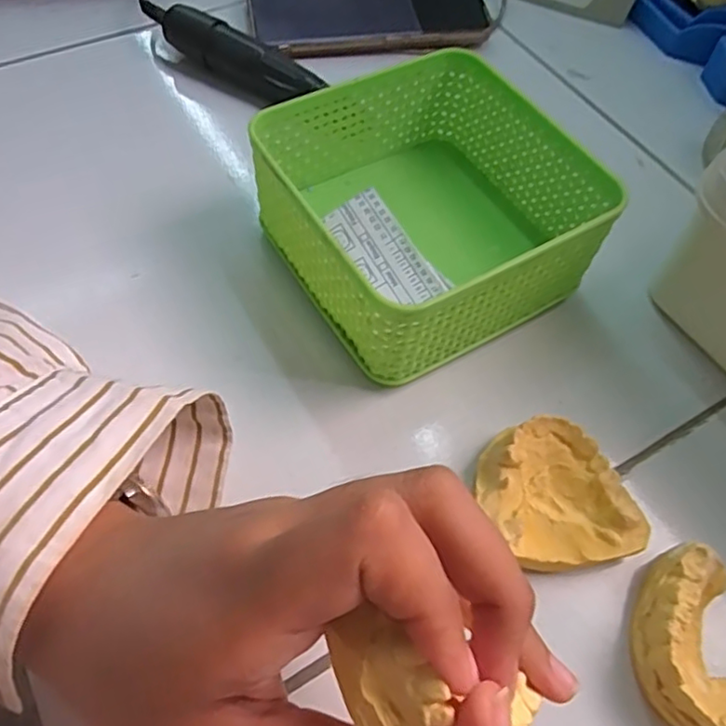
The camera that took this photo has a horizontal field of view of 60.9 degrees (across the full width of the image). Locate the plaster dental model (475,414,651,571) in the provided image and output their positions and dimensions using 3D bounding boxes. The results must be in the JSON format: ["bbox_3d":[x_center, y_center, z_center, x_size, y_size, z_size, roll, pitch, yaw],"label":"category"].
[{"bbox_3d":[0.077,0.055,0.249,0.054,0.020,0.059,2,57,-3],"label":"plaster dental model"}]

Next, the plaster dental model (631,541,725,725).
[{"bbox_3d":[0.125,0.108,0.222,0.051,0.025,0.070,-30,65,-22],"label":"plaster dental model"}]

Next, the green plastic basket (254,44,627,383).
[{"bbox_3d":[0.030,-0.075,0.294,0.127,0.057,0.128,-26,63,-20],"label":"green plastic basket"}]

